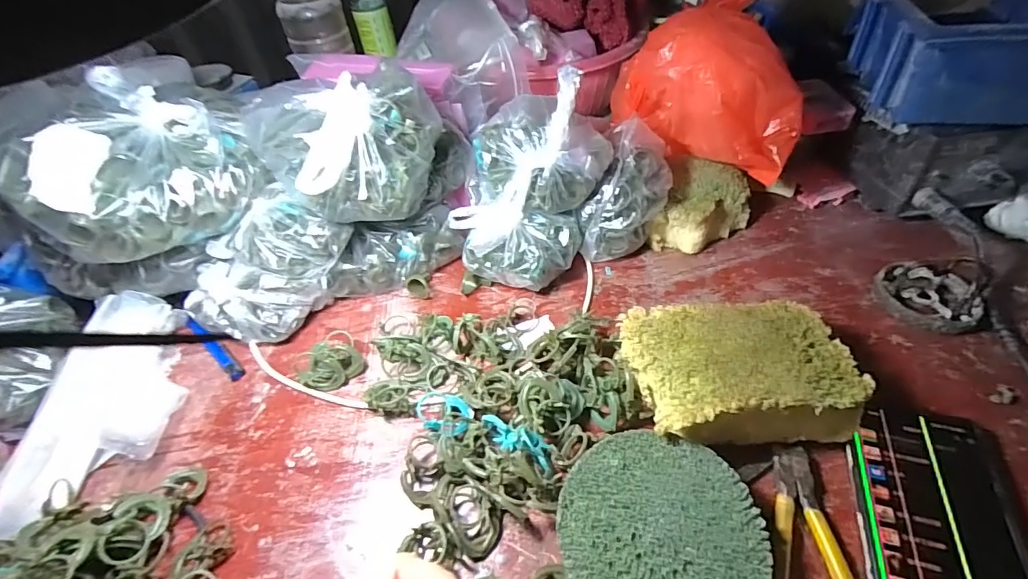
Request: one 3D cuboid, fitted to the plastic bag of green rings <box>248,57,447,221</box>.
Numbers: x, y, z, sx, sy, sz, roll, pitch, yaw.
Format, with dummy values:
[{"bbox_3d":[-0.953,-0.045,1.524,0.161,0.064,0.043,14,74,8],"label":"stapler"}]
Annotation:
[{"bbox_3d":[-0.138,-0.128,0.392,0.140,0.089,0.130,-27,50,-18],"label":"plastic bag of green rings"}]

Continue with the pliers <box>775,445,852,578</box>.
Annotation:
[{"bbox_3d":[0.166,0.154,0.253,0.047,0.009,0.141,12,49,17],"label":"pliers"}]

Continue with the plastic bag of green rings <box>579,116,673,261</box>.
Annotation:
[{"bbox_3d":[0.104,-0.085,0.430,0.066,0.096,0.091,13,50,18],"label":"plastic bag of green rings"}]

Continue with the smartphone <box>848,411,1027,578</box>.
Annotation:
[{"bbox_3d":[0.241,0.143,0.255,0.087,0.011,0.161,10,49,15],"label":"smartphone"}]

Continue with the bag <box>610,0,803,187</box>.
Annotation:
[{"bbox_3d":[0.176,-0.198,0.433,0.122,0.140,0.169,-10,47,-2],"label":"bag"}]

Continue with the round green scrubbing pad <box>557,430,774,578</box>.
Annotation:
[{"bbox_3d":[0.080,0.138,0.264,0.106,0.027,0.103,-3,47,4],"label":"round green scrubbing pad"}]

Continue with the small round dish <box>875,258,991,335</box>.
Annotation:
[{"bbox_3d":[0.337,0.004,0.373,0.078,0.020,0.066,-4,47,3],"label":"small round dish"}]

